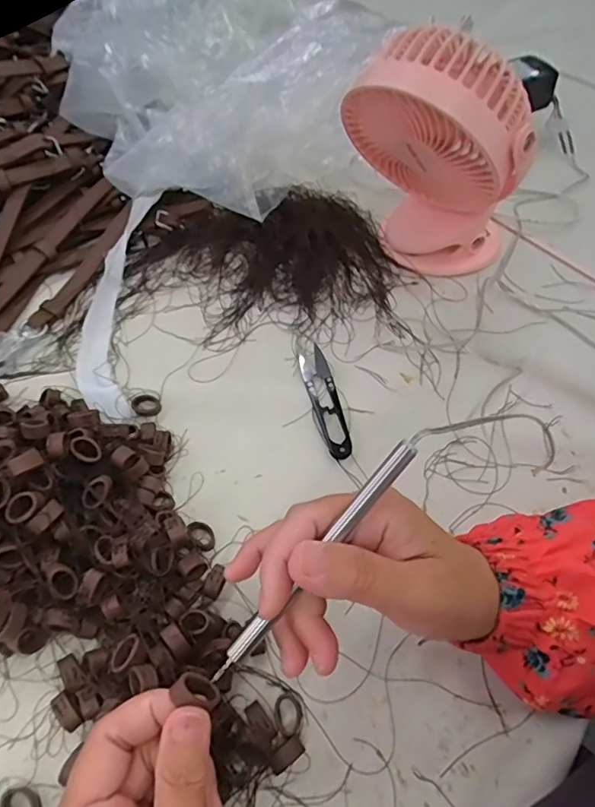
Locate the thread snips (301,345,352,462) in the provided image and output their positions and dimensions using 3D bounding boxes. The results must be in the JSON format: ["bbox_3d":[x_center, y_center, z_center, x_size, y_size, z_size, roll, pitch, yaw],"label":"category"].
[{"bbox_3d":[0.022,-0.002,0.418,0.022,0.009,0.098,-12,60,-10],"label":"thread snips"}]

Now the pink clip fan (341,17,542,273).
[{"bbox_3d":[0.111,-0.197,0.429,0.152,0.180,0.103,22,60,10],"label":"pink clip fan"}]

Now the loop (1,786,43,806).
[{"bbox_3d":[-0.144,0.211,0.277,0.022,0.005,0.015,26,61,13],"label":"loop"}]

